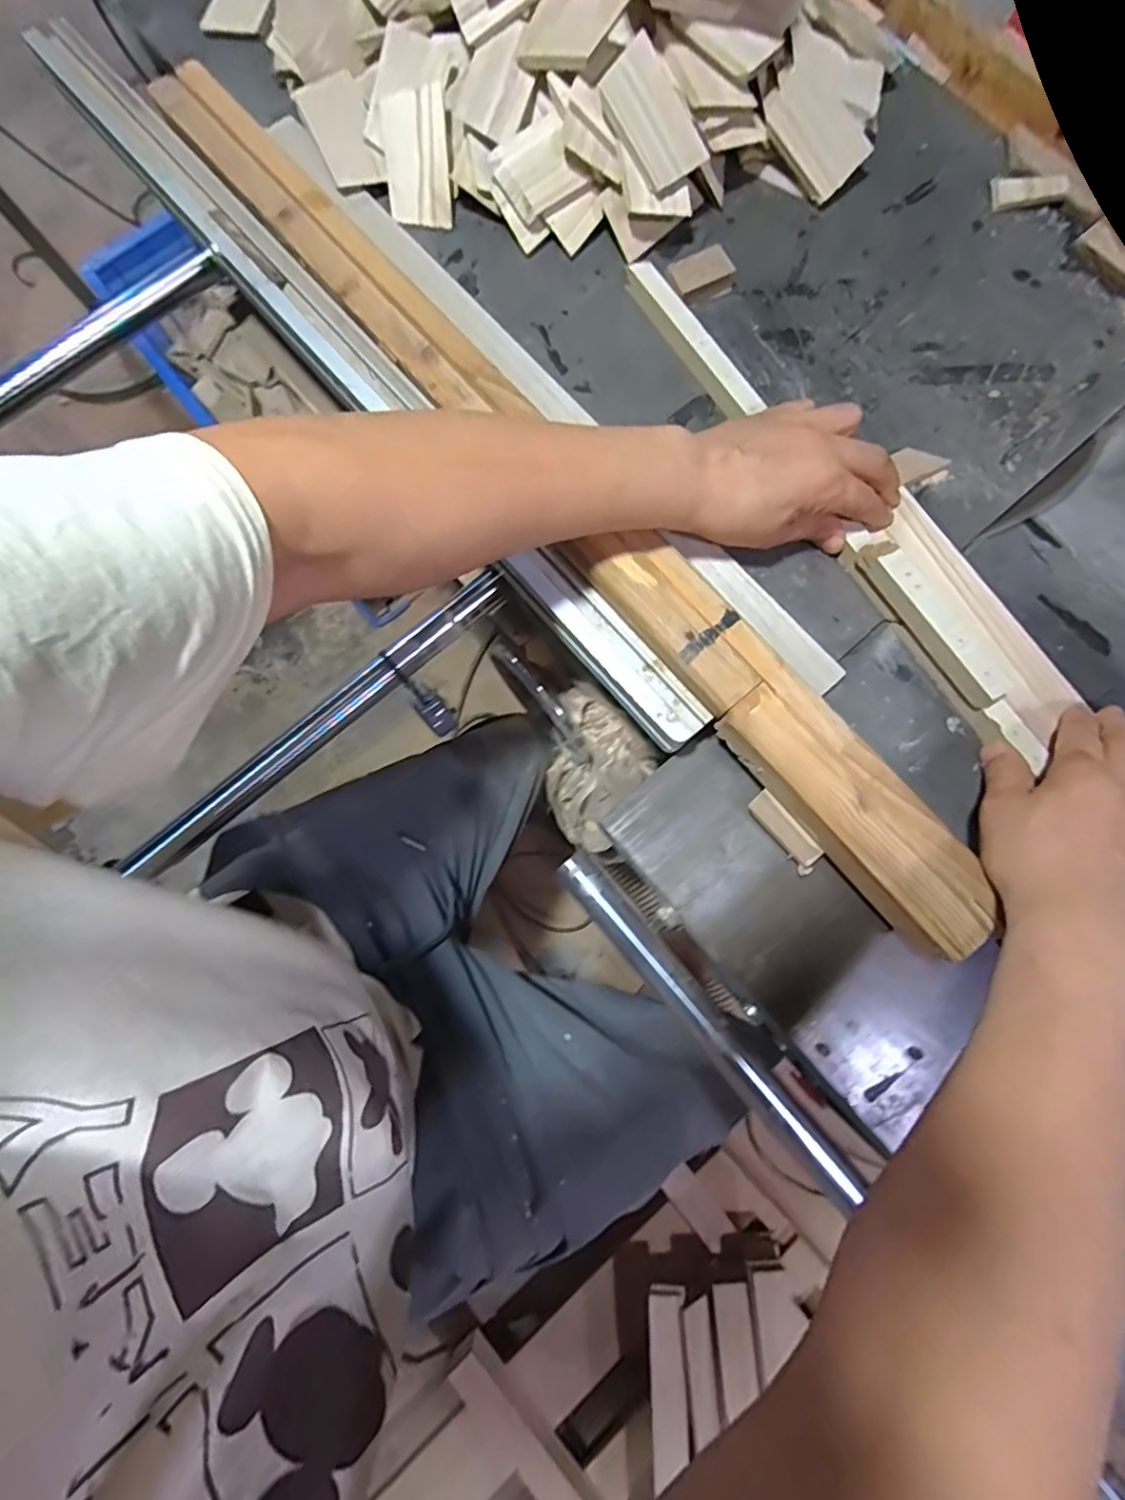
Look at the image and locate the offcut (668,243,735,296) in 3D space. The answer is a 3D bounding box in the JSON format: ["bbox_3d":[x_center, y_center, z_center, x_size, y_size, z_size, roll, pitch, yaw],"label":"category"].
[{"bbox_3d":[0.112,-0.382,0.476,0.050,0.013,0.029,-25,80,-4],"label":"offcut"}]

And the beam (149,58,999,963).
[{"bbox_3d":[-0.036,-0.230,0.437,0.066,0.034,0.881,-39,81,-6],"label":"beam"}]

